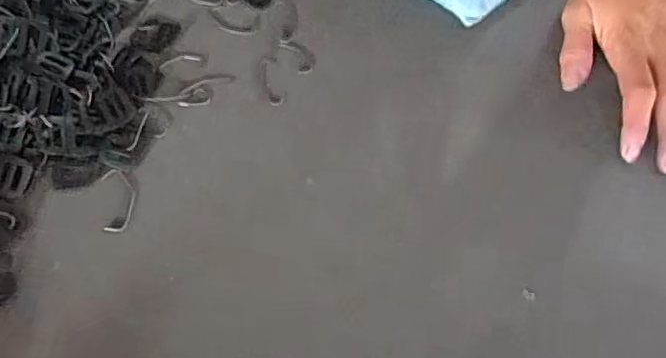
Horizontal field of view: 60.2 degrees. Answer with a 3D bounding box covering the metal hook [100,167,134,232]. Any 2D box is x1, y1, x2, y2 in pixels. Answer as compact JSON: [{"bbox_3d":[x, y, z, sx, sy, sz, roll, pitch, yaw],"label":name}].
[{"bbox_3d":[-0.131,0.012,0.351,0.018,0.004,0.042,-10,66,-6],"label":"metal hook"}]

